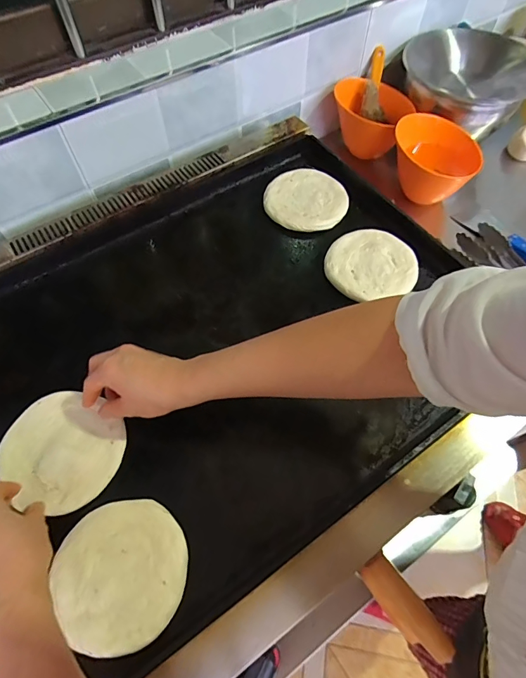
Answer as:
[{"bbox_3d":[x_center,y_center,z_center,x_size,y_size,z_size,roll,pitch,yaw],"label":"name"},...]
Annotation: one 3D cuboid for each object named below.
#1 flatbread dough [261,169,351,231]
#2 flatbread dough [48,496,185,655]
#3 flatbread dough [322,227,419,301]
[{"bbox_3d":[0.067,-0.219,0.620,0.126,0.019,0.115,7,61,4],"label":"flatbread dough"},{"bbox_3d":[-0.134,0.223,0.380,0.118,0.010,0.121,0,61,0],"label":"flatbread dough"},{"bbox_3d":[0.153,-0.109,0.561,0.126,0.012,0.113,-8,61,-5],"label":"flatbread dough"}]

